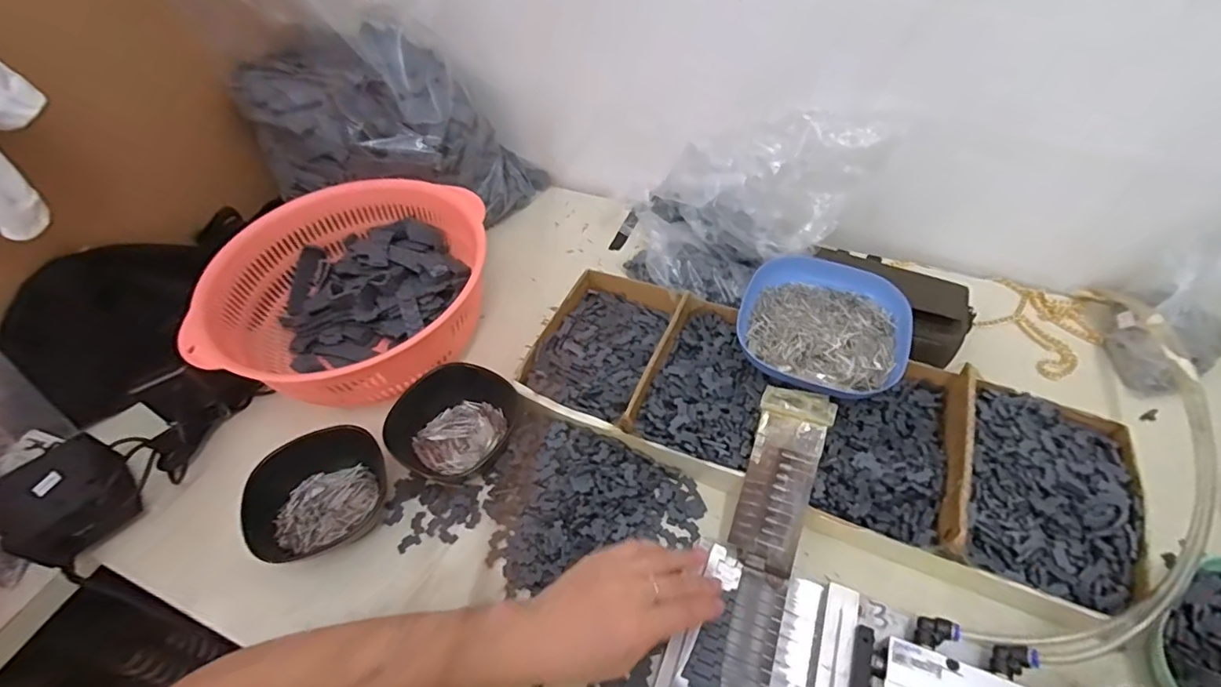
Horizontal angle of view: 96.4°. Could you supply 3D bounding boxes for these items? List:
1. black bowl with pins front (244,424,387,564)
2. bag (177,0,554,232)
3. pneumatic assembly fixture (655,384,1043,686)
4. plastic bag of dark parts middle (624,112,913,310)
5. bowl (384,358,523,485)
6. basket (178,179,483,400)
[{"bbox_3d":[-0.244,0.128,0.456,0.113,0.046,0.100,-28,55,-18],"label":"black bowl with pins front"},{"bbox_3d":[-0.268,-0.302,0.577,0.318,0.407,0.173,1,51,5],"label":"bag"},{"bbox_3d":[0.173,0.168,0.375,0.211,0.071,0.225,17,54,17],"label":"pneumatic assembly fixture"},{"bbox_3d":[0.148,-0.134,0.561,0.245,0.133,0.158,6,52,9],"label":"plastic bag of dark parts middle"},{"bbox_3d":[-0.139,0.067,0.492,0.109,0.038,0.099,22,56,20],"label":"bowl"},{"bbox_3d":[-0.251,-0.046,0.555,0.253,0.108,0.261,1,51,4],"label":"basket"}]

